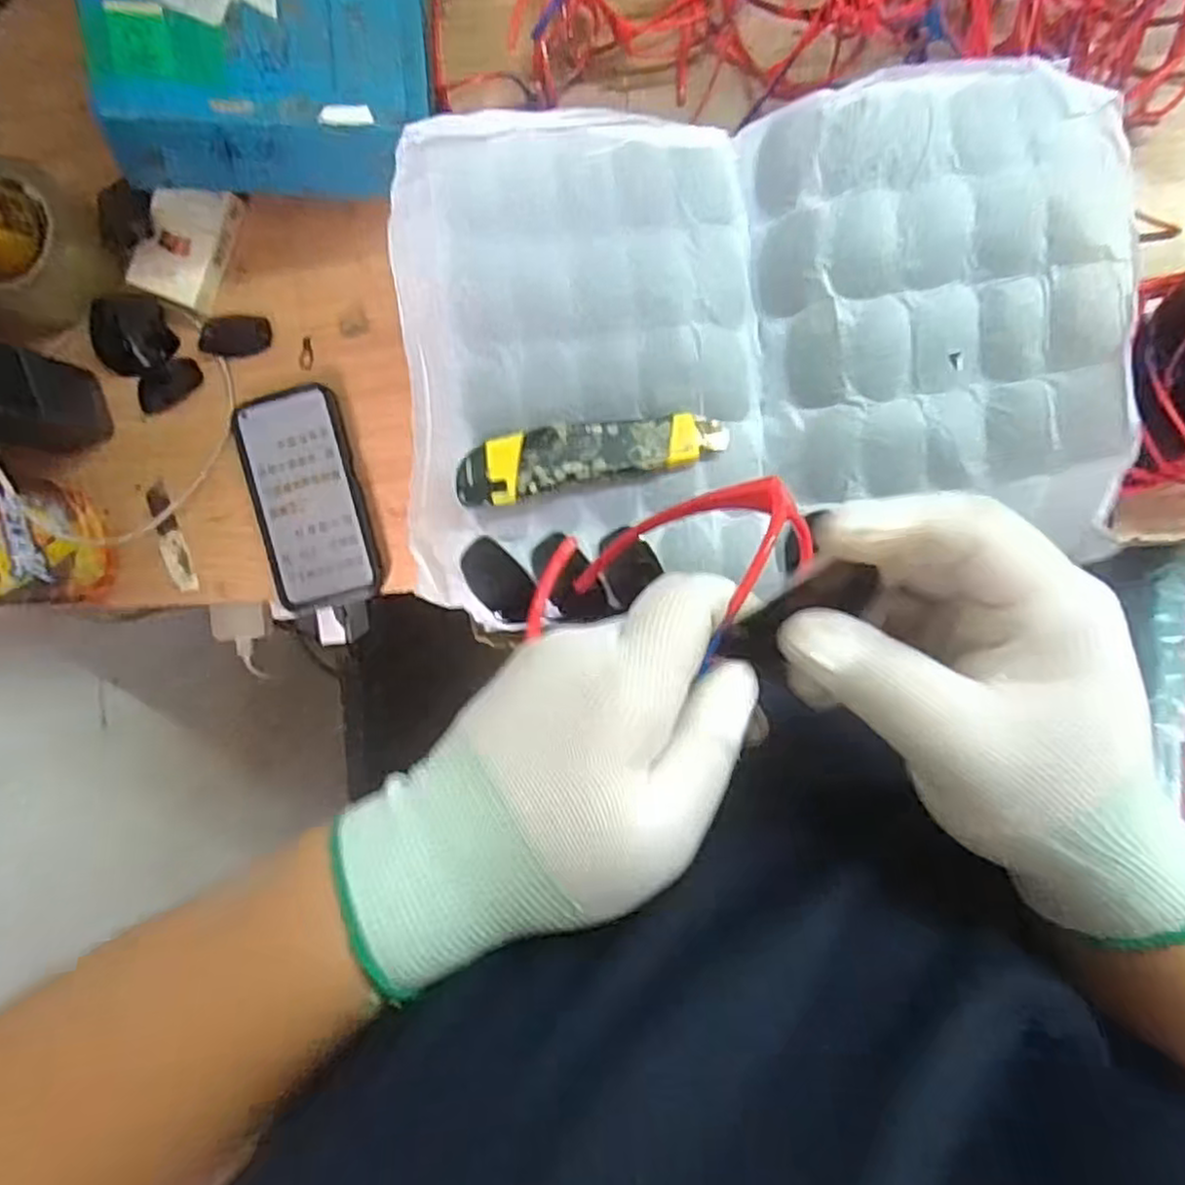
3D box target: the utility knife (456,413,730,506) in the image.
[{"bbox_3d":[-0.001,-0.082,0.418,0.153,0.017,0.038,-13,93,4],"label":"utility knife"}]

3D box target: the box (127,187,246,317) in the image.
[{"bbox_3d":[-0.301,-0.257,0.535,0.055,0.029,0.087,17,94,2],"label":"box"}]

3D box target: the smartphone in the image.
[{"bbox_3d":[-0.213,-0.069,0.545,0.079,0.016,0.157,-13,93,4],"label":"smartphone"}]

